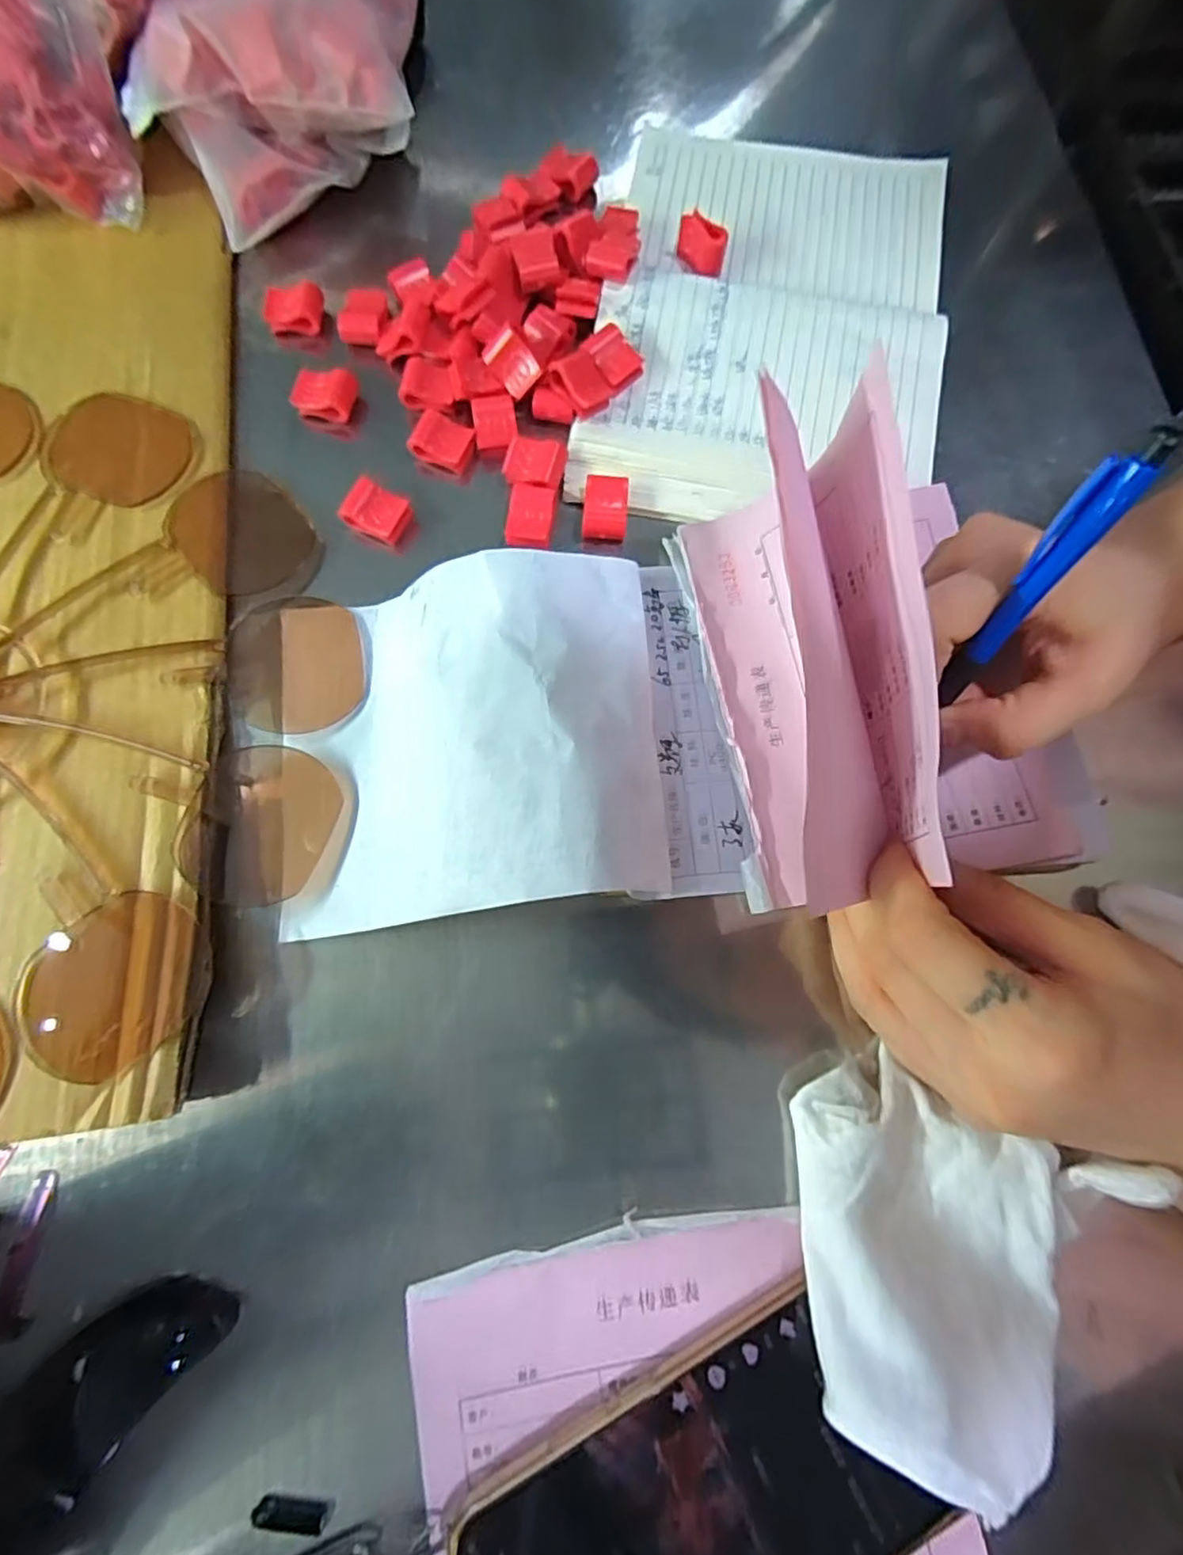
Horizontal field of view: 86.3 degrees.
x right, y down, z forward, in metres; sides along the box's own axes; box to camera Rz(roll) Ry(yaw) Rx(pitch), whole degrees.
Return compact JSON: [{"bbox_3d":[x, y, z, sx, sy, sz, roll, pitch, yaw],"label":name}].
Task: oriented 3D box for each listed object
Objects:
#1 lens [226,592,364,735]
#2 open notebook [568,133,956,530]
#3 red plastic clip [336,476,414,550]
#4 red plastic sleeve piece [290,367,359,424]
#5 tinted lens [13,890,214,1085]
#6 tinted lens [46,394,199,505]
[{"bbox_3d":[-0.129,-0.050,0.276,0.056,0.006,0.061,0,76,-2],"label":"lens"},{"bbox_3d":[0.092,-0.238,0.321,0.169,0.017,0.245,10,76,1],"label":"open notebook"},{"bbox_3d":[-0.099,-0.122,0.293,0.028,0.013,0.025,23,77,4],"label":"red plastic clip"},{"bbox_3d":[-0.128,-0.185,0.306,0.030,0.014,0.021,13,76,2],"label":"red plastic sleeve piece"},{"bbox_3d":[-0.172,0.074,0.227,0.061,0.007,0.056,0,76,-2],"label":"tinted lens"},{"bbox_3d":[-0.215,-0.151,0.288,0.061,0.004,0.054,11,76,1],"label":"tinted lens"}]

